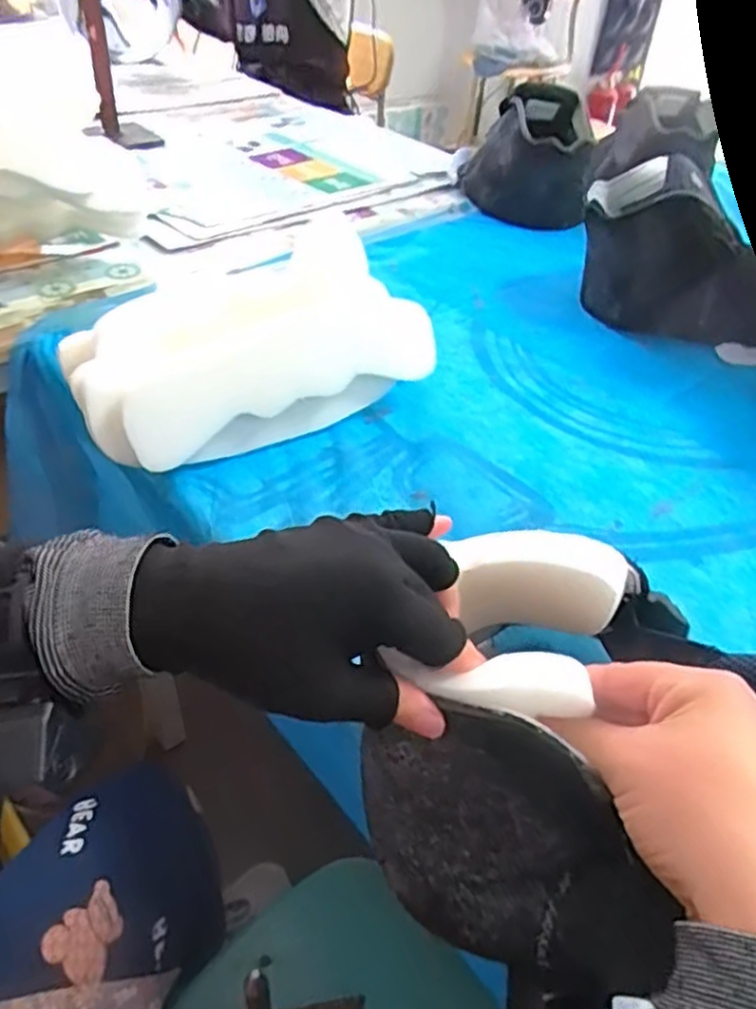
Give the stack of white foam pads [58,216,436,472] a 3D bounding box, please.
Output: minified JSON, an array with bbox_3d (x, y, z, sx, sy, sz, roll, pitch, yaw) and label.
[{"bbox_3d":[-0.099,-0.122,0.607,0.295,0.130,0.096,-22,47,-26],"label":"stack of white foam pads"}]

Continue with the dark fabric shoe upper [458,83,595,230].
[{"bbox_3d":[0.207,-0.485,1.010,0.183,0.146,0.141,9,41,6],"label":"dark fabric shoe upper"}]

